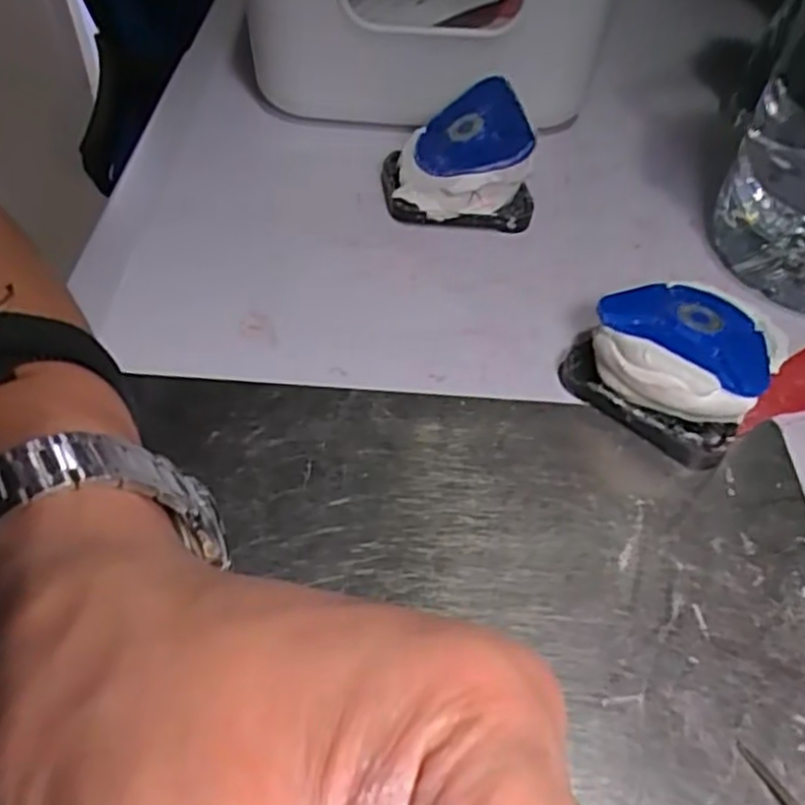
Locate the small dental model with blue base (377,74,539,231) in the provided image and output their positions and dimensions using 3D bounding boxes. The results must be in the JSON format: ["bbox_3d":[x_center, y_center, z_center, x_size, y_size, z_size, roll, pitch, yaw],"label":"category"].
[{"bbox_3d":[0.027,-0.120,0.354,0.071,0.045,0.064,4,50,-1],"label":"small dental model with blue base"}]

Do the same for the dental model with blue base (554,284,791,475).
[{"bbox_3d":[0.104,-0.020,0.282,0.067,0.034,0.070,31,55,21],"label":"dental model with blue base"}]

